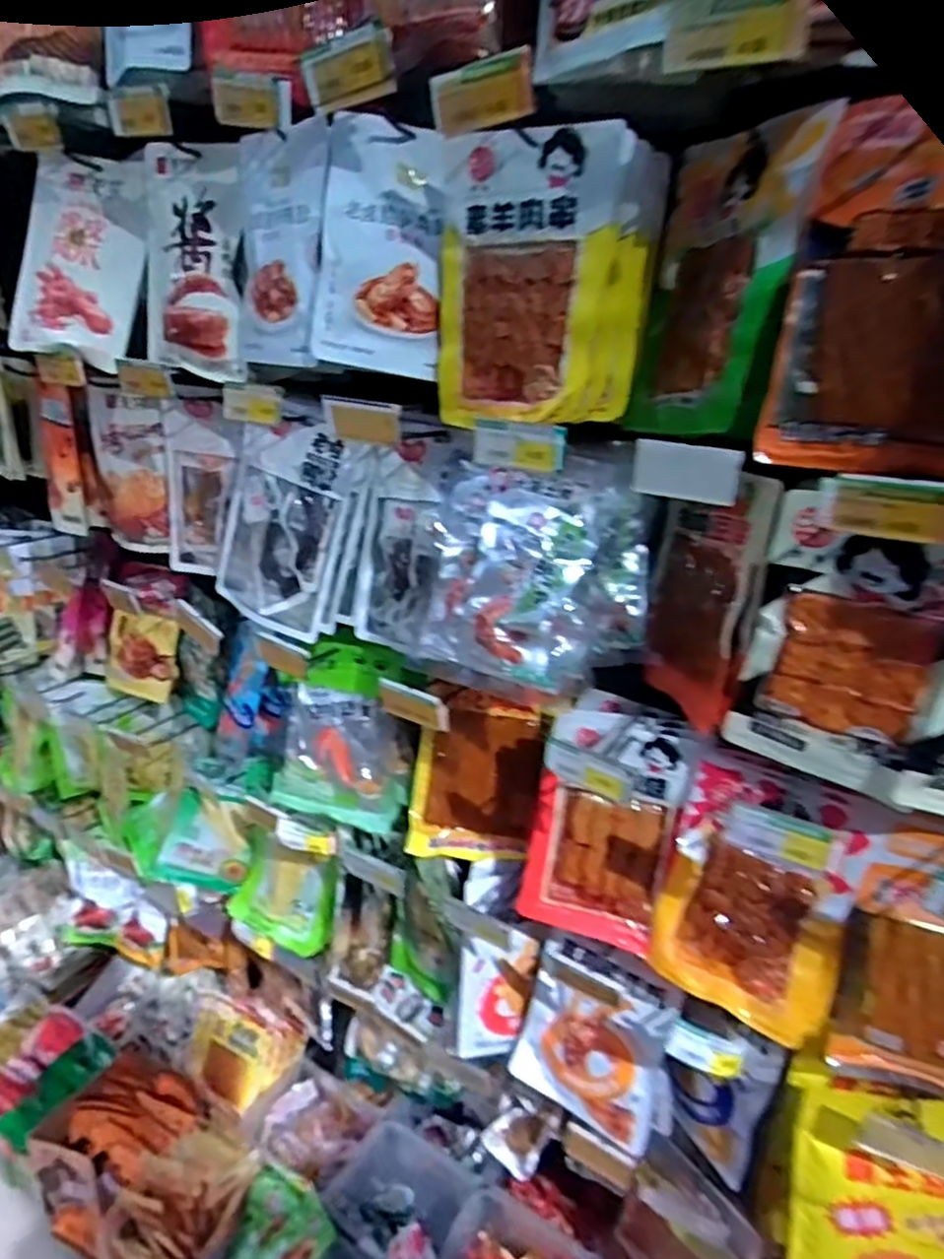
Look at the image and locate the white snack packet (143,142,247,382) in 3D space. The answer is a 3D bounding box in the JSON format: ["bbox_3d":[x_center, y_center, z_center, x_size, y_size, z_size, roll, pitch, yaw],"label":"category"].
[{"bbox_3d":[-0.340,-0.441,0.830,0.163,0.242,0.034,21,27,34],"label":"white snack packet"}]

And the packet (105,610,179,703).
[{"bbox_3d":[-0.583,0.045,1.209,0.167,0.146,0.017,13,7,27],"label":"packet"}]

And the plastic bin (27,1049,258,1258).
[{"bbox_3d":[-0.550,0.915,1.160,0.367,0.154,0.221,17,25,27],"label":"plastic bin"}]

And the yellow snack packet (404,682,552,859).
[{"bbox_3d":[0.013,0.201,0.957,0.172,0.223,0.041,8,-5,-6],"label":"yellow snack packet"}]

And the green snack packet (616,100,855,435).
[{"bbox_3d":[0.217,-0.293,0.603,0.044,0.242,0.178,8,18,-23],"label":"green snack packet"}]

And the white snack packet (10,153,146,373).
[{"bbox_3d":[-0.508,-0.477,0.887,0.182,0.251,0.030,16,4,9],"label":"white snack packet"}]

